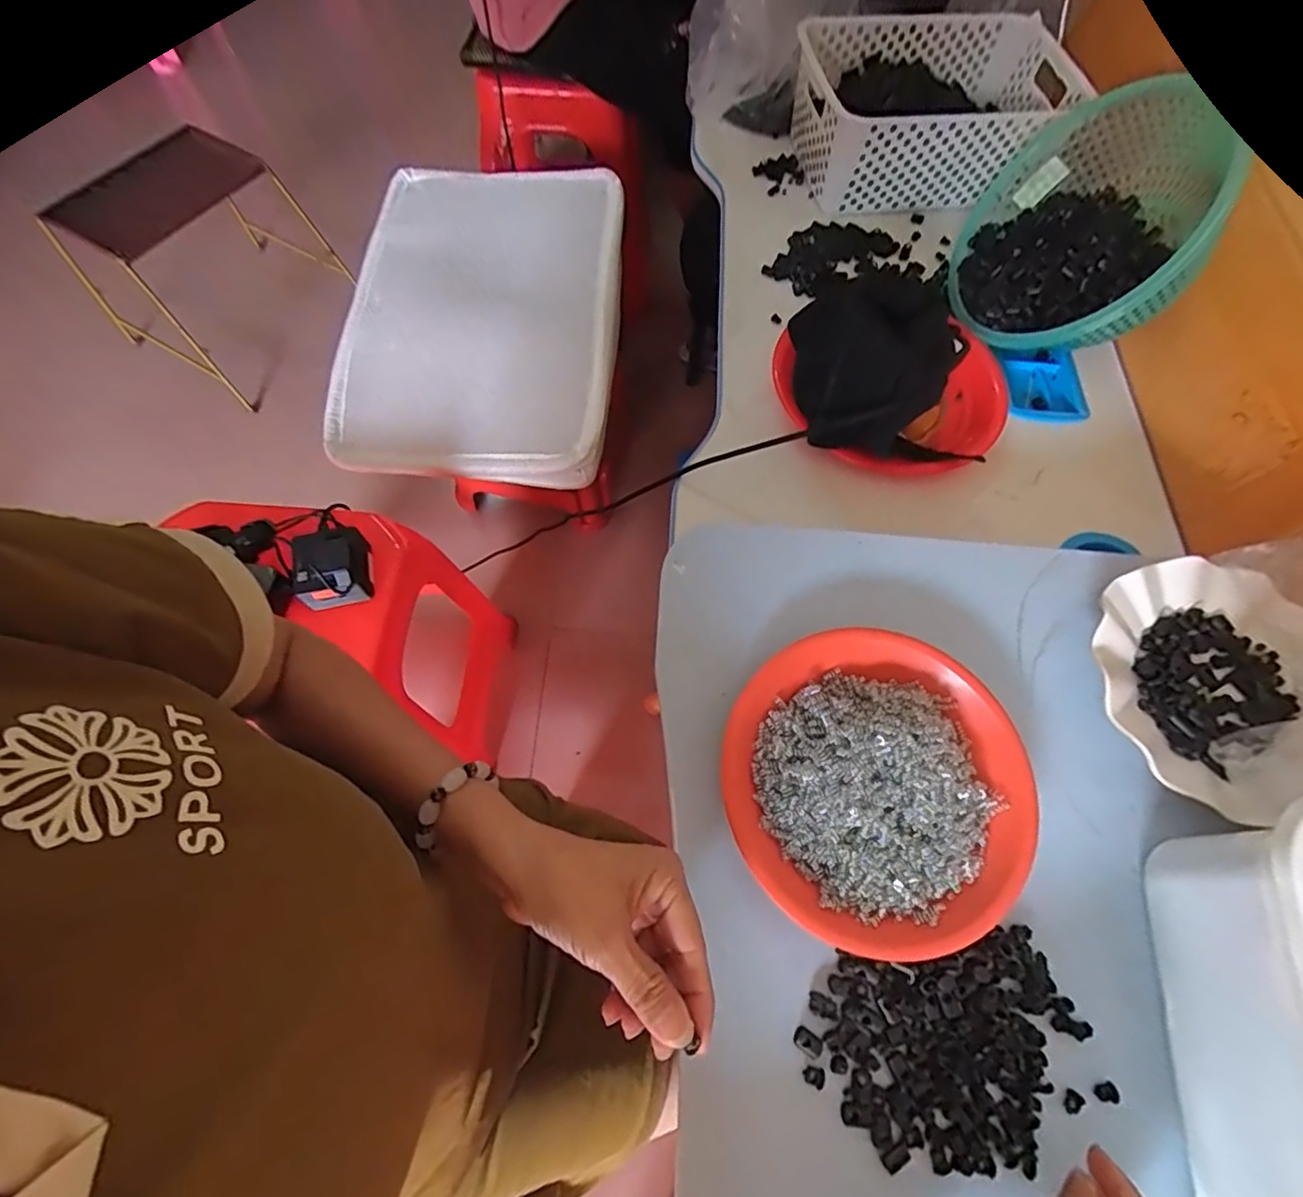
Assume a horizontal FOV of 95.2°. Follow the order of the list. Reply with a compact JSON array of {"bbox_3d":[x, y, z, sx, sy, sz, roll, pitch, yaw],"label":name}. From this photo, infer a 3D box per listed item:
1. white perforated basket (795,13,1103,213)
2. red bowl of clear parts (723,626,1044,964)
[{"bbox_3d":[0.338,-0.576,0.716,0.318,0.106,0.204,-7,67,-5],"label":"white perforated basket"},{"bbox_3d":[0.148,0.119,0.391,0.193,0.042,0.192,1,67,-2],"label":"red bowl of clear parts"}]

